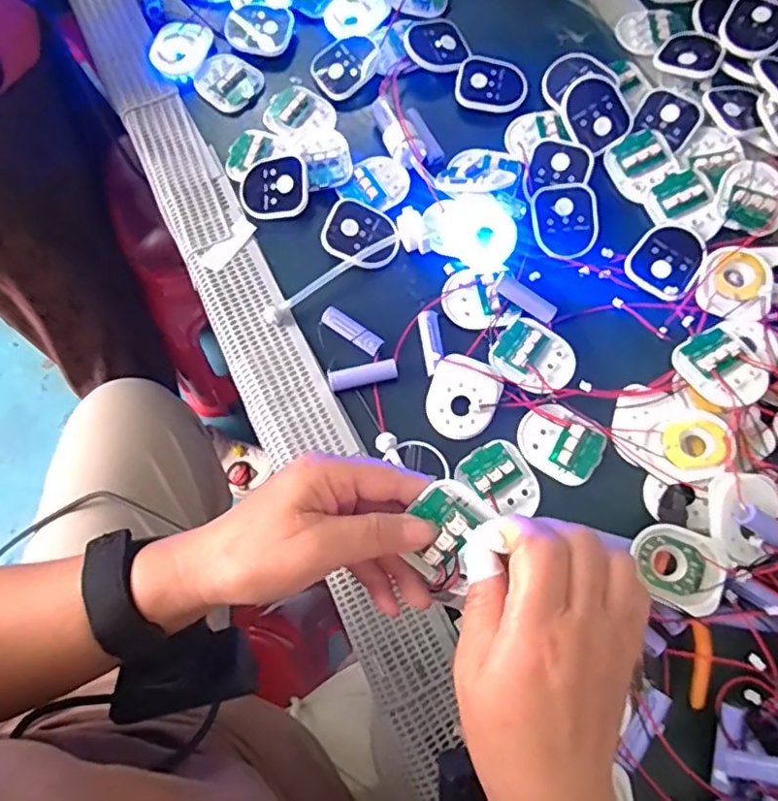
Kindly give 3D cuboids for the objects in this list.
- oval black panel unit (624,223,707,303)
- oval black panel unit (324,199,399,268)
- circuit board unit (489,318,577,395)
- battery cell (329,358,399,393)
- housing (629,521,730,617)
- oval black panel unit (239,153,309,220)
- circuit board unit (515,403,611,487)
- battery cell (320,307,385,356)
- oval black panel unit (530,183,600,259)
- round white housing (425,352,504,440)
[{"bbox_3d":[0.211,-0.107,0.455,0.048,0.018,0.061,38,76,11],"label":"oval black panel unit"},{"bbox_3d":[-0.021,-0.127,0.470,0.057,0.016,0.048,21,74,6],"label":"oval black panel unit"},{"bbox_3d":[0.106,-0.032,0.436,0.058,0.010,0.050,27,74,8],"label":"circuit board unit"},{"bbox_3d":[-0.019,-0.018,0.440,0.050,0.012,0.015,-12,73,-4],"label":"battery cell"},{"bbox_3d":[0.184,0.103,0.377,0.059,0.007,0.048,36,78,10],"label":"housing"},{"bbox_3d":[-0.091,-0.169,0.481,0.057,0.007,0.051,-19,83,11],"label":"oval black panel unit"},{"bbox_3d":[0.121,0.029,0.423,0.059,0.009,0.047,38,76,11],"label":"circuit board unit"},{"bbox_3d":[-0.027,-0.051,0.451,0.049,0.017,0.018,39,76,11],"label":"battery cell"},{"bbox_3d":[0.136,-0.139,0.465,0.048,0.006,0.059,-8,89,1],"label":"oval black panel unit"},{"bbox_3d":[0.054,-0.004,0.428,0.049,0.008,0.060,23,74,7],"label":"round white housing"}]

